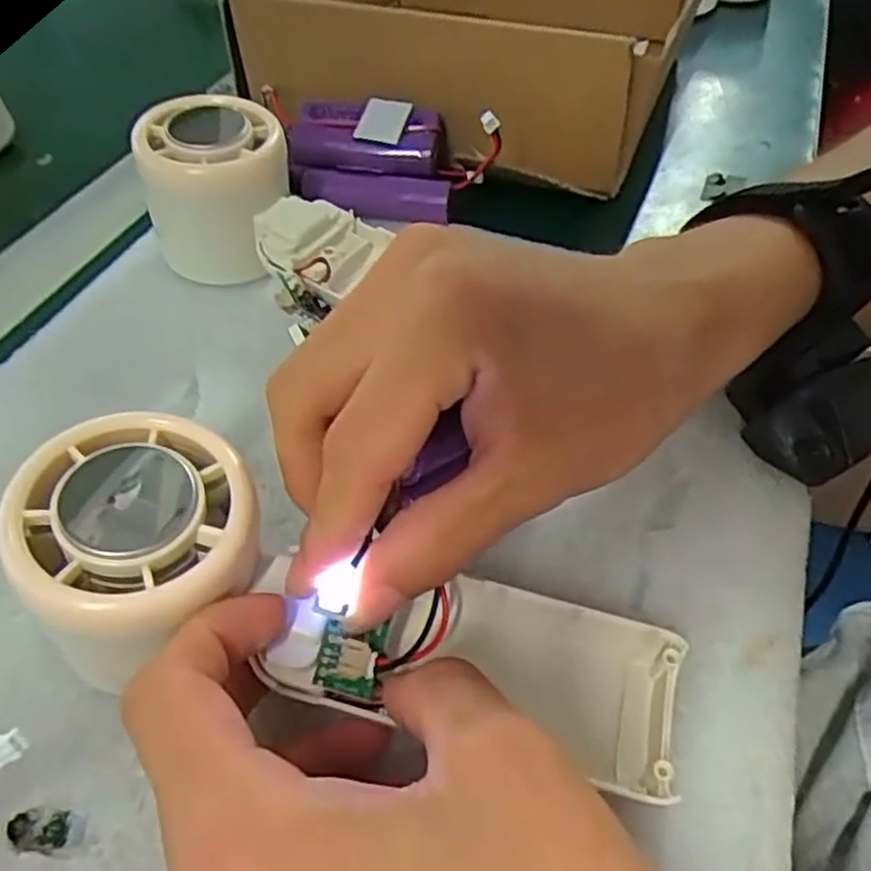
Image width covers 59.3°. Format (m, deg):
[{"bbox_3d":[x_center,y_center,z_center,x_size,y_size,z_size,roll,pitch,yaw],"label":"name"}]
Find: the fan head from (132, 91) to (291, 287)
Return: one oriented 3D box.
[{"bbox_3d":[-0.086,-0.098,0.304,0.053,0.056,0.050,-10,49,-10],"label":"fan head"}]

